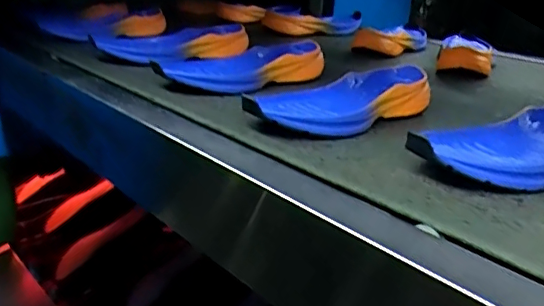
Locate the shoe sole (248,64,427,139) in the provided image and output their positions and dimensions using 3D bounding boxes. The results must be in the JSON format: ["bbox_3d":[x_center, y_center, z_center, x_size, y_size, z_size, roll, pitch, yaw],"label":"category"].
[{"bbox_3d":[0.079,-0.055,0.620,0.107,0.042,0.260,23,29,38],"label":"shoe sole"}]

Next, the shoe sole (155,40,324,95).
[{"bbox_3d":[-0.043,-0.114,0.757,0.114,0.046,0.233,20,28,35],"label":"shoe sole"}]

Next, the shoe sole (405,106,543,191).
[{"bbox_3d":[0.223,-0.009,0.498,0.245,0.044,0.095,-11,24,-35],"label":"shoe sole"}]

